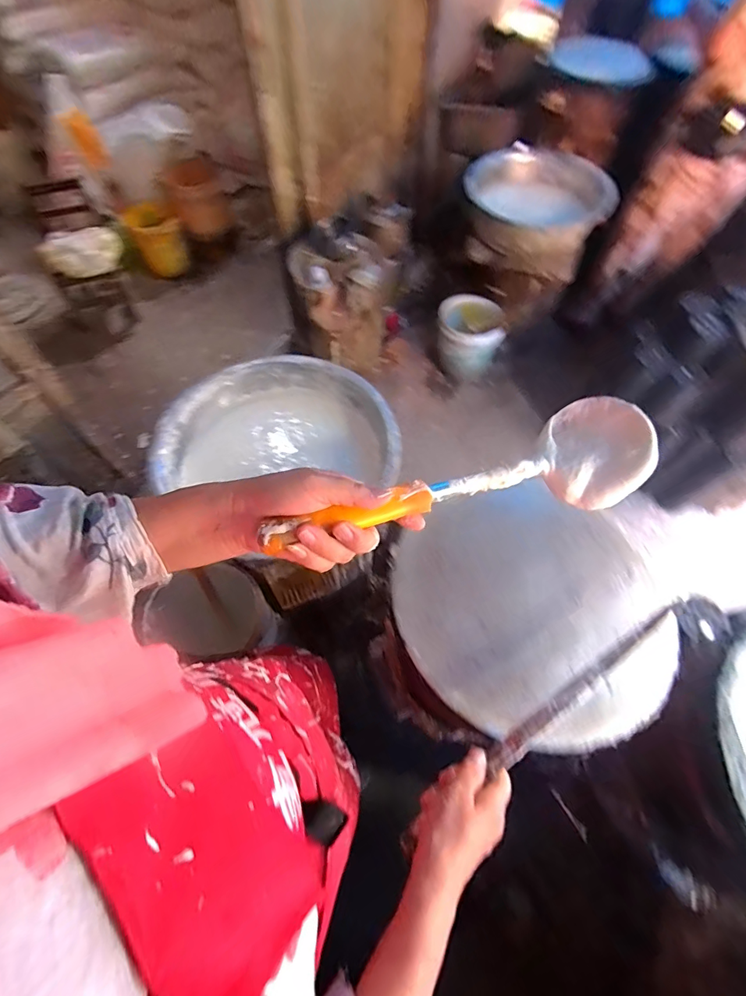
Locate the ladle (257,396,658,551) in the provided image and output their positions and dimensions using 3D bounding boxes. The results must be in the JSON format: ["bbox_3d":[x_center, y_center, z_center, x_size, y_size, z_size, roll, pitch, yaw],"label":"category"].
[{"bbox_3d":[0.090,-0.007,0.365,0.359,0.063,0.098,-17,62,-19],"label":"ladle"}]

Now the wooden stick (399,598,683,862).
[{"bbox_3d":[0.196,0.228,0.449,0.403,0.024,0.018,-31,65,-15],"label":"wooden stick"}]

